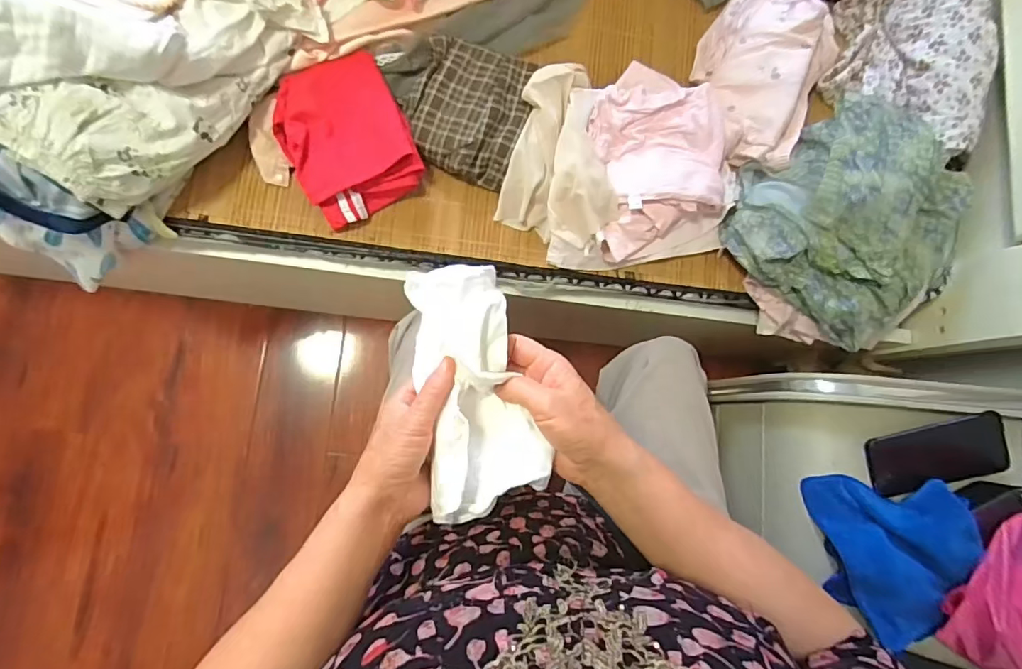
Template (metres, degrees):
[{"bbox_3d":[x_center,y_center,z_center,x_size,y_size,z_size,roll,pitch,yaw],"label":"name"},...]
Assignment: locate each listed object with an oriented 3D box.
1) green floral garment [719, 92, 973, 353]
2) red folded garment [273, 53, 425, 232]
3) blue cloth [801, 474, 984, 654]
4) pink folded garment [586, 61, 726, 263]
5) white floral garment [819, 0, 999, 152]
[{"bbox_3d":[0.455,-0.147,0.662,0.303,0.102,0.283,-34,86,-8],"label":"green floral garment"},{"bbox_3d":[-0.205,-0.246,0.638,0.146,0.057,0.185,-27,85,-8],"label":"red folded garment"},{"bbox_3d":[0.456,0.266,0.613,0.137,0.087,0.182,-3,83,-5],"label":"blue cloth"},{"bbox_3d":[0.197,-0.242,0.686,0.192,0.050,0.261,-9,83,-6],"label":"pink folded garment"},{"bbox_3d":[0.549,-0.394,0.715,0.177,0.100,0.294,4,82,-4],"label":"white floral garment"}]

